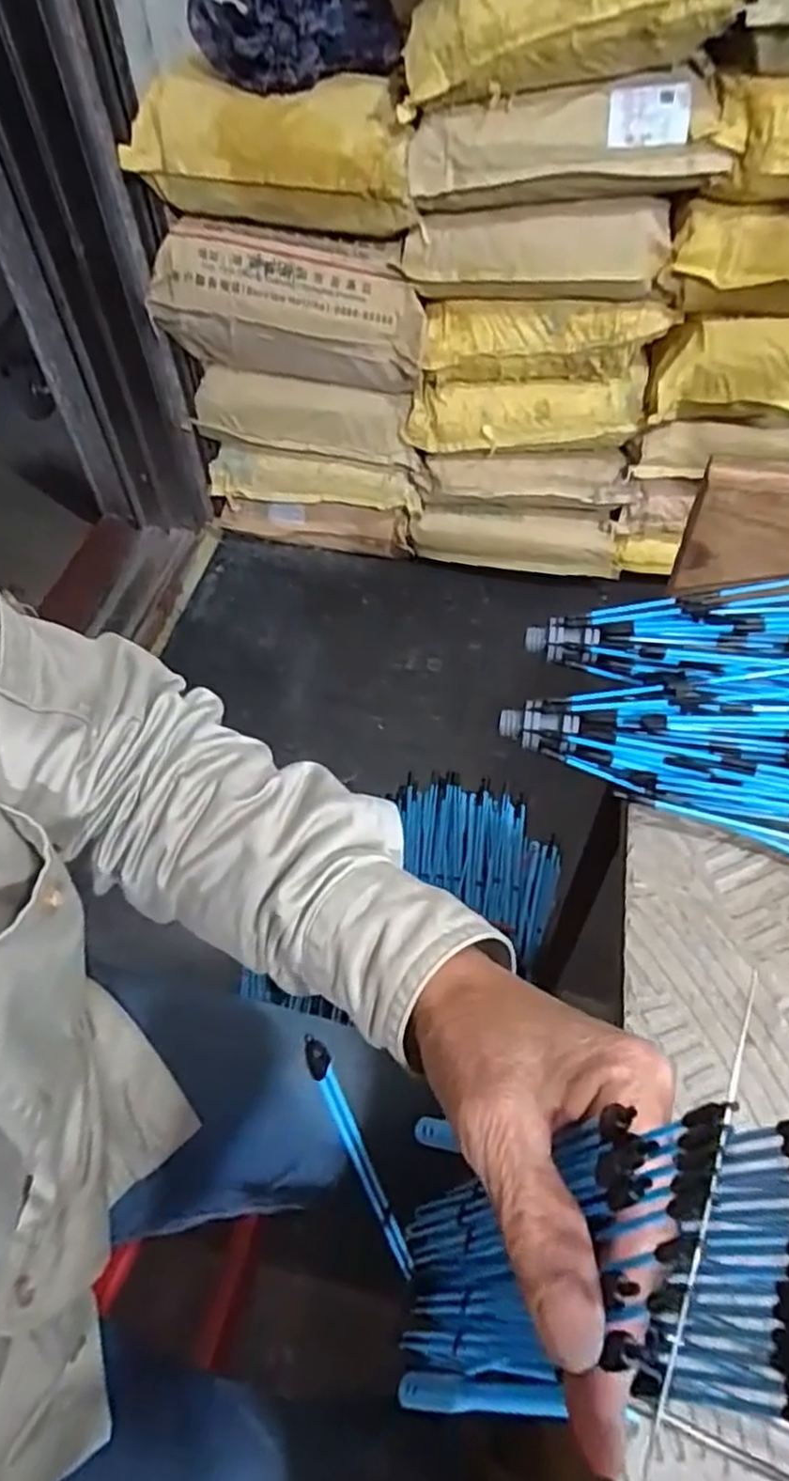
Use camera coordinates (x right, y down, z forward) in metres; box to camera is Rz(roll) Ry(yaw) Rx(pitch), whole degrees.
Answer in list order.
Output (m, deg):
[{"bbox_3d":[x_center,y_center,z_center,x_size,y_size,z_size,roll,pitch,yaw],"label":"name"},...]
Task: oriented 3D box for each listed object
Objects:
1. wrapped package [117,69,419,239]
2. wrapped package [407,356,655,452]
[{"bbox_3d":[-0.186,-0.874,1.121,0.429,0.163,0.114,4,54,5],"label":"wrapped package"},{"bbox_3d":[0.220,-0.576,1.300,0.396,0.126,0.090,5,54,6],"label":"wrapped package"}]

